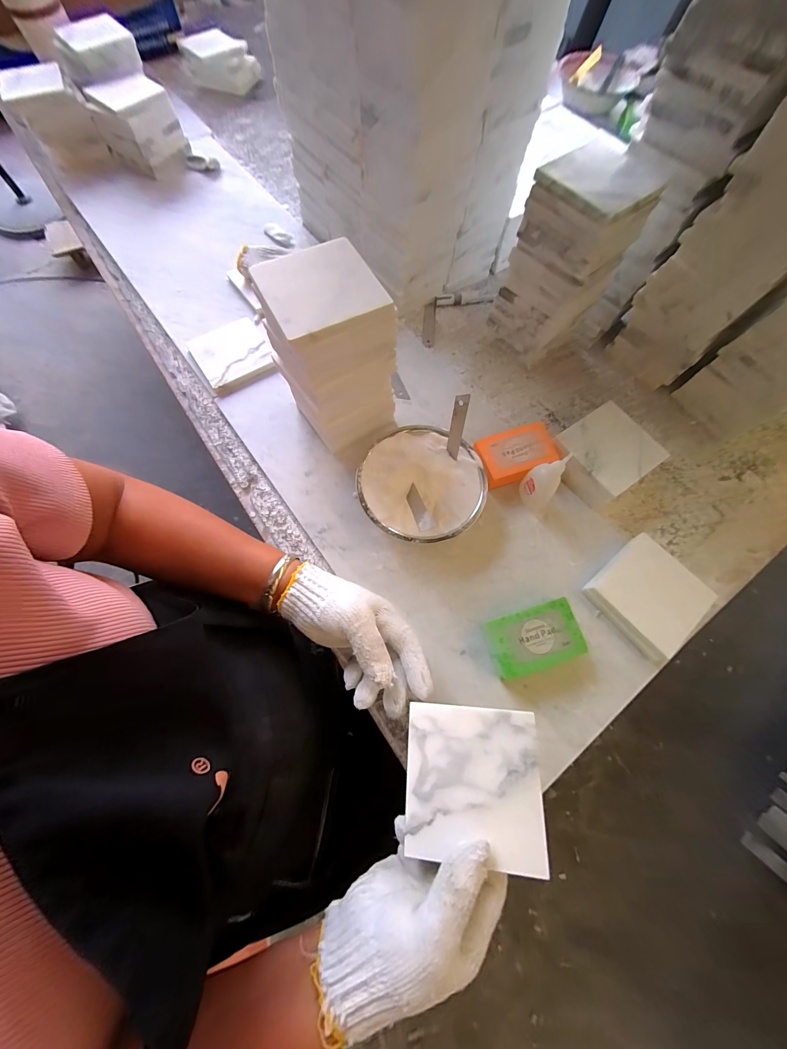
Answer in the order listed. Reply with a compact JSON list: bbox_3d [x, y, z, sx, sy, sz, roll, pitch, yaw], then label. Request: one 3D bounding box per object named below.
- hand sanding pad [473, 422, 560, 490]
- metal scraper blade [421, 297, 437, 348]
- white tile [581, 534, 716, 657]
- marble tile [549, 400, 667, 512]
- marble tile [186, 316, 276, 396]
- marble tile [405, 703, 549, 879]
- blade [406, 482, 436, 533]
[{"bbox_3d":[0.153,-0.088,0.433,0.097,0.025,0.060,-17,74,-7],"label":"hand sanding pad"},{"bbox_3d":[0.058,-0.329,0.552,0.020,0.007,0.102,9,68,-10],"label":"metal scraper blade"},{"bbox_3d":[0.289,0.079,0.383,0.105,0.021,0.100,-38,78,-13],"label":"white tile"},{"bbox_3d":[0.266,-0.089,0.436,0.106,0.054,0.103,-35,77,-12],"label":"marble tile"},{"bbox_3d":[-0.236,-0.249,0.495,0.099,0.014,0.106,-28,76,-10],"label":"marble tile"},{"bbox_3d":[0.060,0.196,0.260,0.099,0.004,0.097,0,65,10],"label":"marble tile"},{"bbox_3d":[0.030,-0.019,0.397,0.020,0.004,0.058,-16,73,-17],"label":"blade"}]

